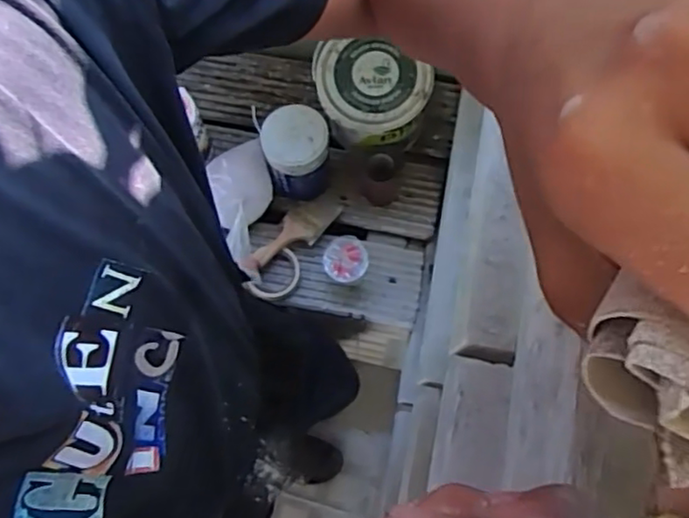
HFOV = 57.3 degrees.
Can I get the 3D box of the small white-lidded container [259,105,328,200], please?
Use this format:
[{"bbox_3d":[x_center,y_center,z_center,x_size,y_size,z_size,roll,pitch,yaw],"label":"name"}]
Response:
[{"bbox_3d":[-0.080,-0.168,1.068,0.104,0.161,0.103,0,73,0],"label":"small white-lidded container"}]

